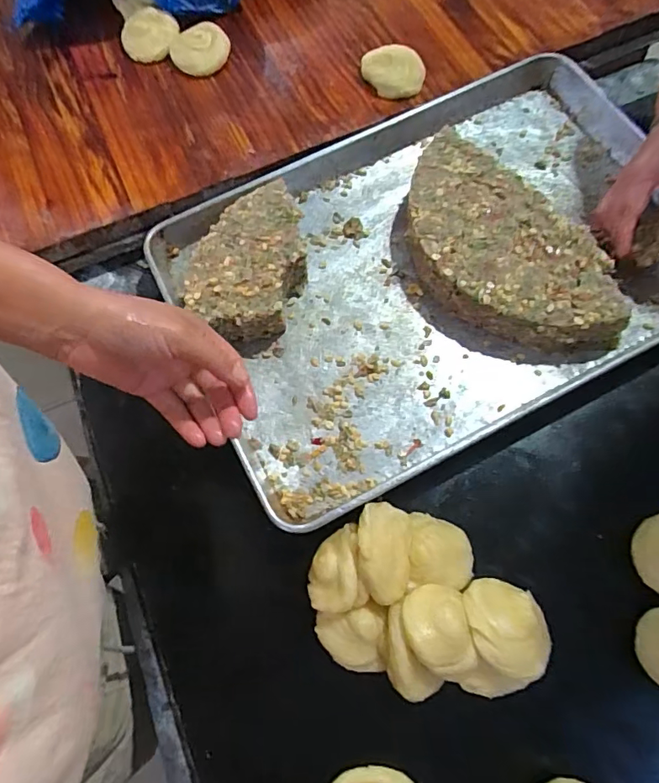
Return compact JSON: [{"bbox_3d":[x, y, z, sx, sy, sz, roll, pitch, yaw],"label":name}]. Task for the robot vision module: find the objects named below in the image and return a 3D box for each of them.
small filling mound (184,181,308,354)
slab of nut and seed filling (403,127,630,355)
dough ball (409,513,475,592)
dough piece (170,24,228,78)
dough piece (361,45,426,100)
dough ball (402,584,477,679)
[{"bbox_3d":[-0.088,-0.147,0.596,0.113,0.064,0.187,19,73,9],"label":"small filling mound"},{"bbox_3d":[0.193,-0.158,0.593,0.161,0.063,0.314,-38,73,-10],"label":"slab of nut and seed filling"},{"bbox_3d":[0.109,0.157,0.499,0.062,0.032,0.064,-1,71,2],"label":"dough ball"},{"bbox_3d":[-0.178,-0.470,0.701,0.077,0.027,0.061,-27,72,-7],"label":"dough piece"},{"bbox_3d":[0.083,-0.423,0.668,0.085,0.033,0.056,10,71,6],"label":"dough piece"},{"bbox_3d":[0.096,0.215,0.455,0.056,0.051,0.072,-5,70,1],"label":"dough ball"}]

